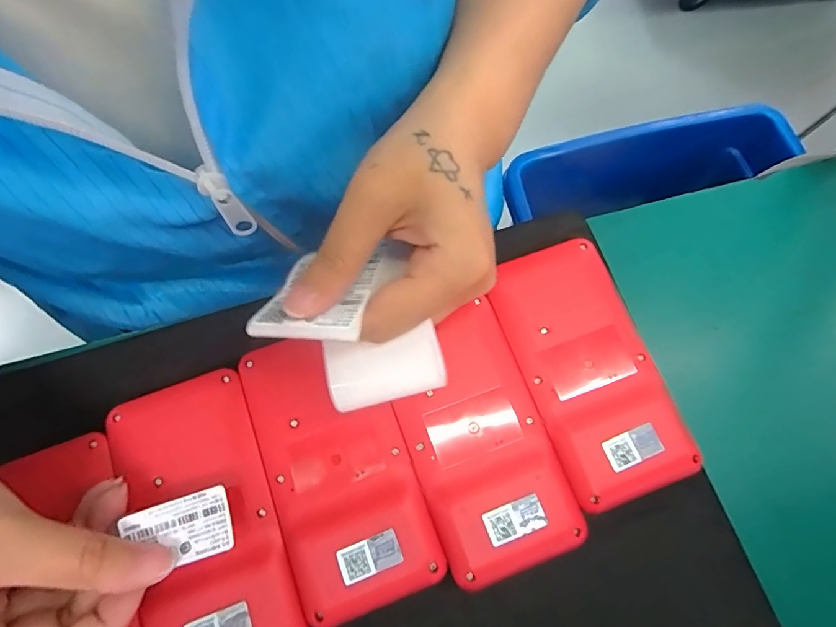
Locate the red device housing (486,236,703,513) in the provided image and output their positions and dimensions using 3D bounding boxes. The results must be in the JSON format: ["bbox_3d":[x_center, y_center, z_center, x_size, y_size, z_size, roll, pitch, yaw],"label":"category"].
[{"bbox_3d":[0.079,0.023,0.224,0.060,0.018,0.118,-18,74,-7],"label":"red device housing"}]

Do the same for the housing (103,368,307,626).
[{"bbox_3d":[-0.094,0.088,0.200,0.059,0.015,0.120,-21,75,-8],"label":"housing"}]

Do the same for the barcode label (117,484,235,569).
[{"bbox_3d":[-0.093,0.085,0.186,0.037,0.004,0.025,-16,74,-11],"label":"barcode label"}]

